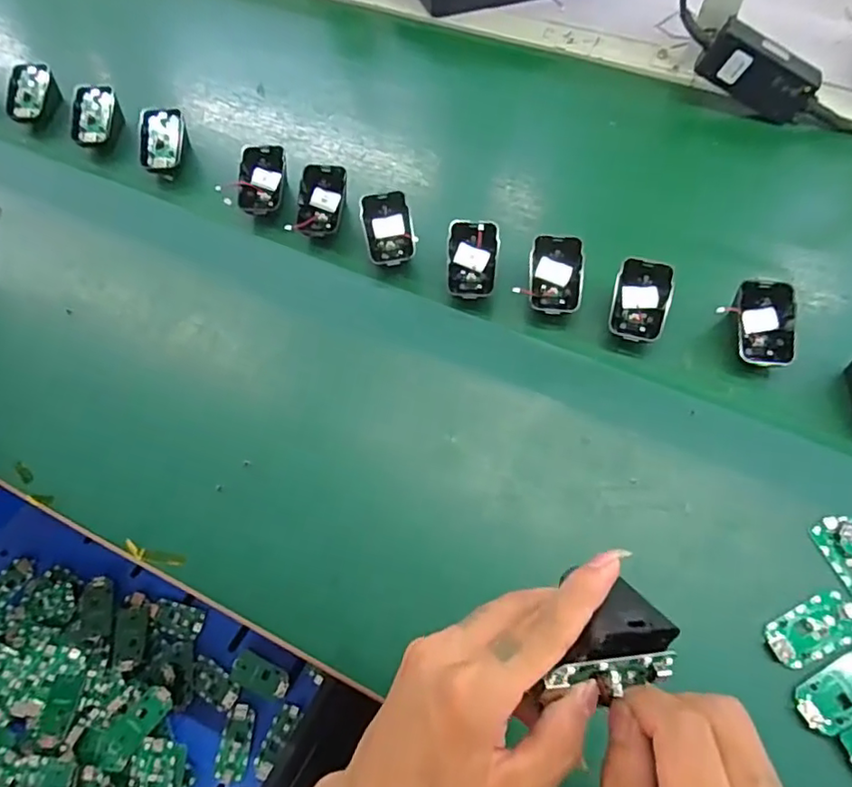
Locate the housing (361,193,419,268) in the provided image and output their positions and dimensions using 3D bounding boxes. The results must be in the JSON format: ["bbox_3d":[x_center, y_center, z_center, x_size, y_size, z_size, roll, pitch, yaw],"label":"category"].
[{"bbox_3d":[-0.034,-0.152,0.536,0.044,0.025,0.068,-12,91,0],"label":"housing"}]

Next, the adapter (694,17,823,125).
[{"bbox_3d":[0.341,-0.328,0.590,0.116,0.055,0.025,29,64,-7],"label":"adapter"}]

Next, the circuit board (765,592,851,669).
[{"bbox_3d":[0.252,0.153,0.374,0.062,0.006,0.031,-23,62,-8],"label":"circuit board"}]

